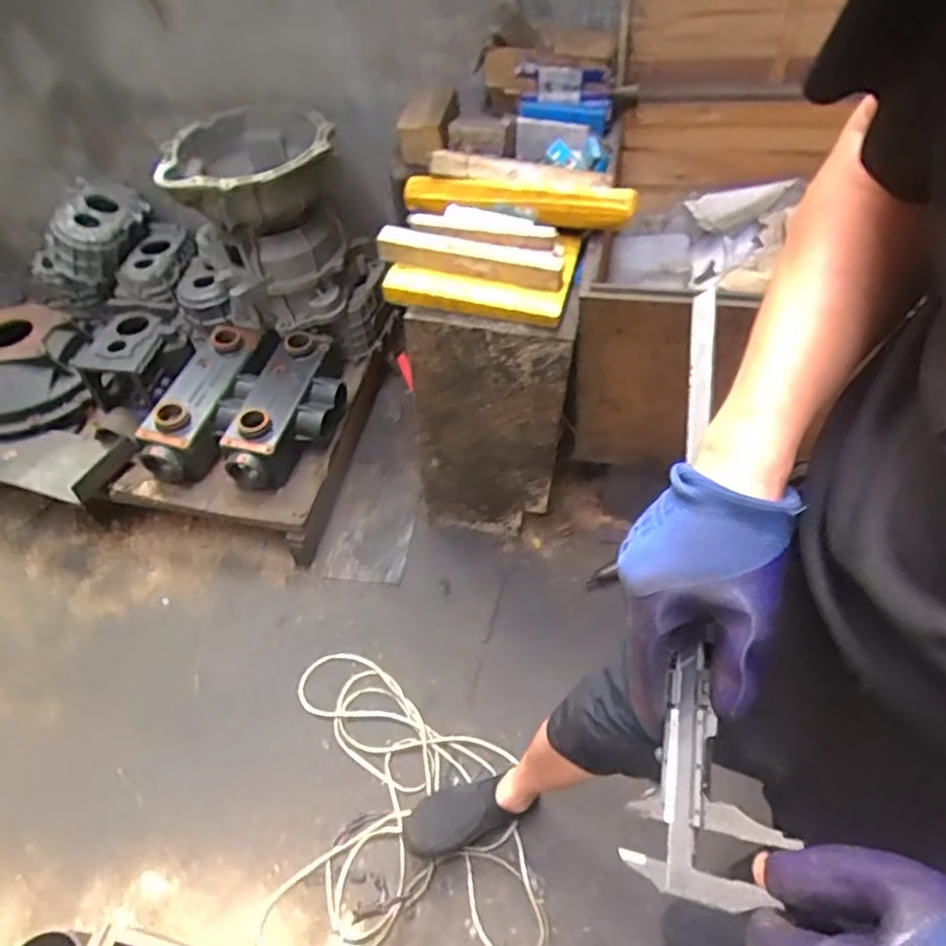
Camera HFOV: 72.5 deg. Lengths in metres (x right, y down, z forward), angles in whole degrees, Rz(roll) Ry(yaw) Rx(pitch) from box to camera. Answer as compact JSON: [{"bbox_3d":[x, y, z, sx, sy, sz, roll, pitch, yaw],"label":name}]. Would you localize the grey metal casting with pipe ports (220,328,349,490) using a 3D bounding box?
[{"bbox_3d":[-0.404,-0.140,1.403,0.166,0.132,0.366,18,71,14],"label":"grey metal casting with pipe ports"}]

